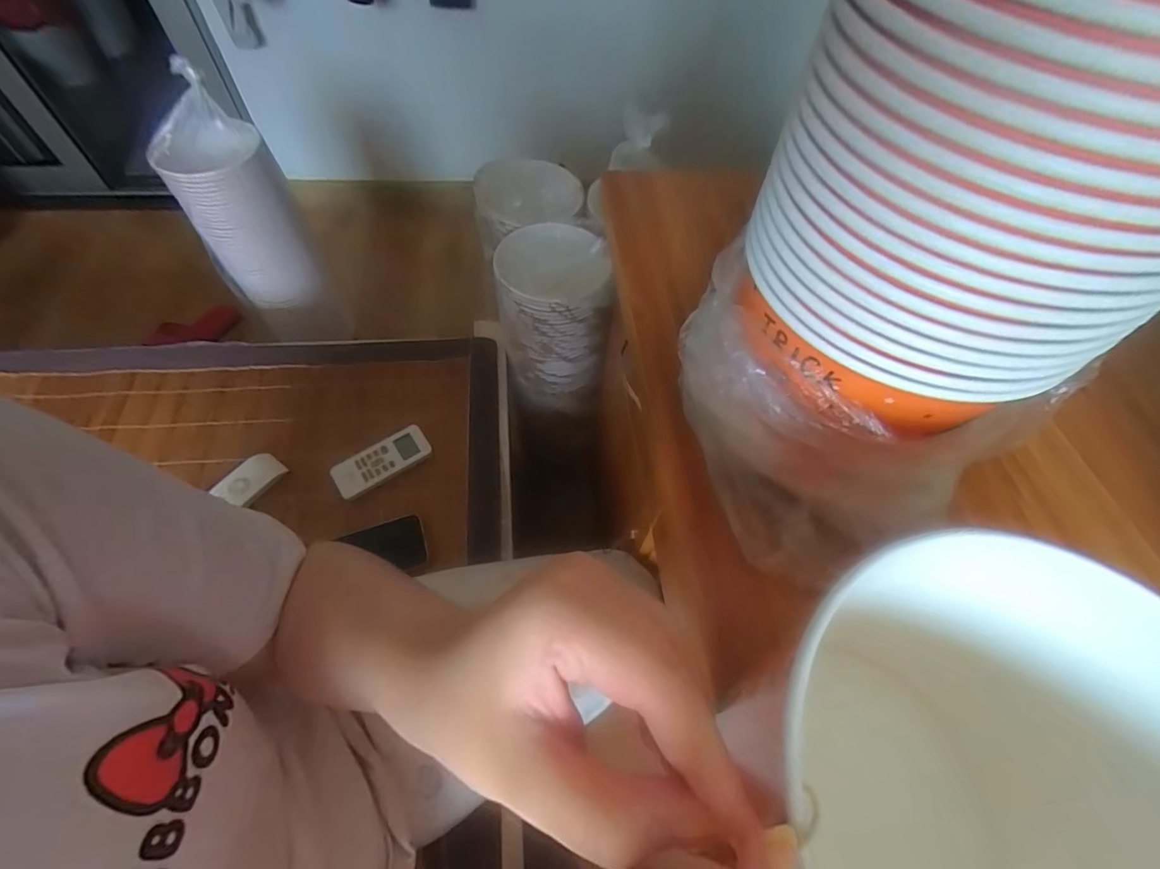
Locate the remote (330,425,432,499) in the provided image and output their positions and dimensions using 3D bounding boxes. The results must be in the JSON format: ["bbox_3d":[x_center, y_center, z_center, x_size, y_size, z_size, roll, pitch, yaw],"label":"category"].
[{"bbox_3d":[-0.277,0.037,0.691,0.130,0.020,0.055,-28,64,-19],"label":"remote"}]

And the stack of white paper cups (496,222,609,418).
[{"bbox_3d":[-0.047,-0.184,0.793,0.155,0.263,0.167,-2,58,-5],"label":"stack of white paper cups"}]

